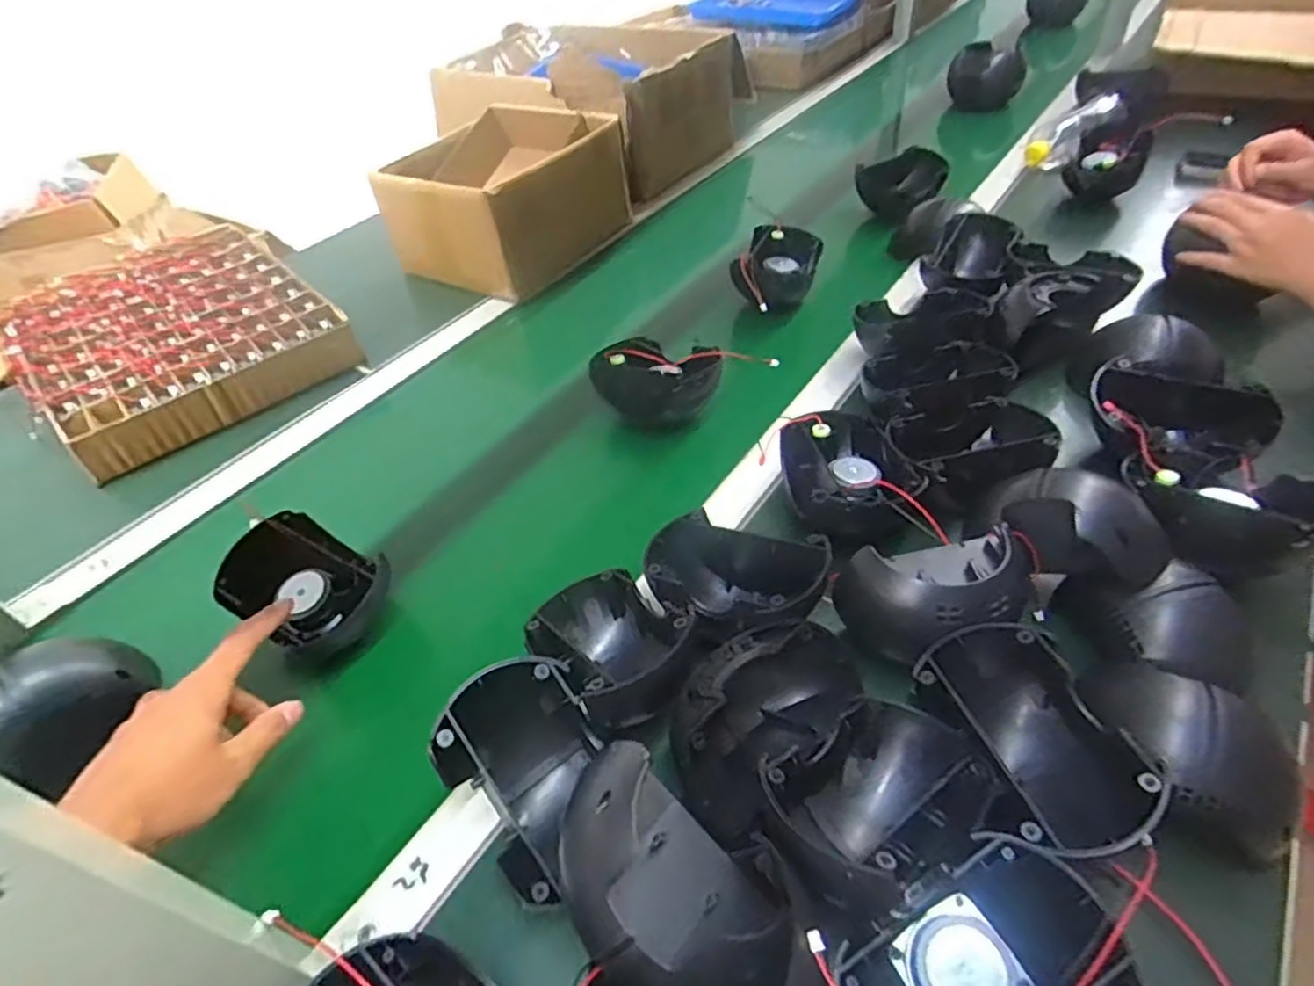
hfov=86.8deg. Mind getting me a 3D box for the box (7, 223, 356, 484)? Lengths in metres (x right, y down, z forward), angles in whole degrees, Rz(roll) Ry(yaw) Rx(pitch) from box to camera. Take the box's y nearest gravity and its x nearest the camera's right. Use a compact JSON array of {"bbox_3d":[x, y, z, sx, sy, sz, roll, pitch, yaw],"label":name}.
[{"bbox_3d":[-0.620,-0.211,0.886,0.316,0.057,0.475,-34,51,-25],"label":"box"}]

